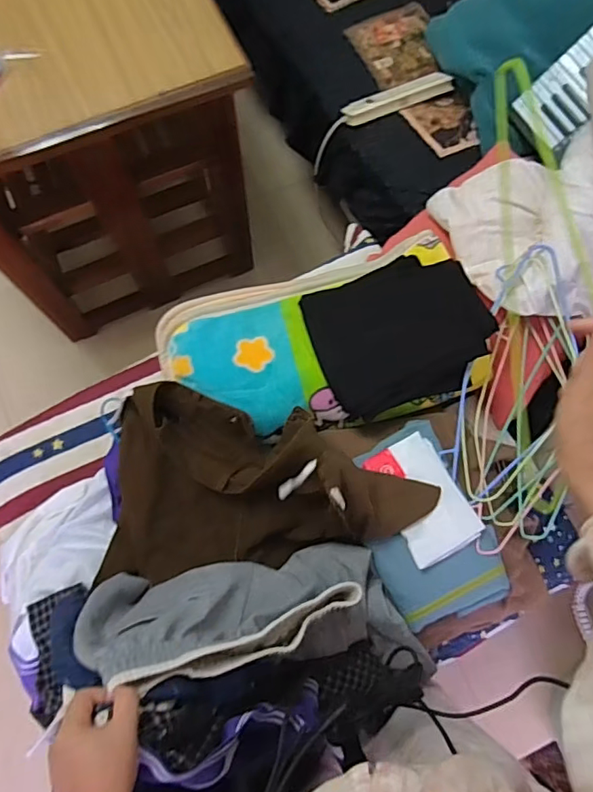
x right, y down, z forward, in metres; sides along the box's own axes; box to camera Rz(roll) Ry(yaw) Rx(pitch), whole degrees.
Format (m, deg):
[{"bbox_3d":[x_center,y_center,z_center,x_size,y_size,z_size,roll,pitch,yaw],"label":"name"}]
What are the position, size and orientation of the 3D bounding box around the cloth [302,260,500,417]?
[{"bbox_3d":[0.176,-0.112,0.870,0.284,0.075,0.229,-20,75,-6],"label":"cloth"}]

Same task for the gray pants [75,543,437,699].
[{"bbox_3d":[-0.053,0.295,0.726,0.467,0.247,0.146,8,71,-36],"label":"gray pants"}]

